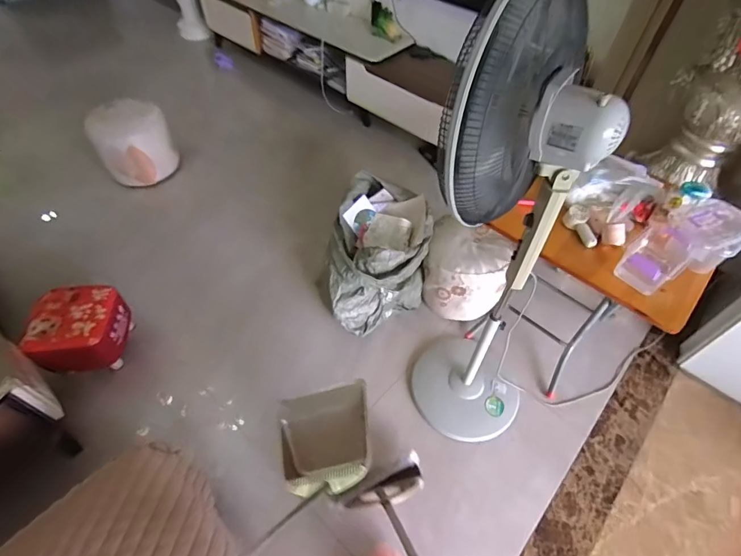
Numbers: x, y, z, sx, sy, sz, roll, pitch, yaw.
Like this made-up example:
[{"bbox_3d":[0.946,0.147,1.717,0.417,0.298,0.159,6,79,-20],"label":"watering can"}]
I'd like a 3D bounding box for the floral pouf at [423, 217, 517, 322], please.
[{"bbox_3d":[0.387,-0.034,1.689,0.316,0.325,0.296,13,53,8],"label":"floral pouf"}]

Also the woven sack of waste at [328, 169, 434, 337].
[{"bbox_3d":[0.040,-0.096,1.728,0.381,0.350,0.605,9,52,5],"label":"woven sack of waste"}]

